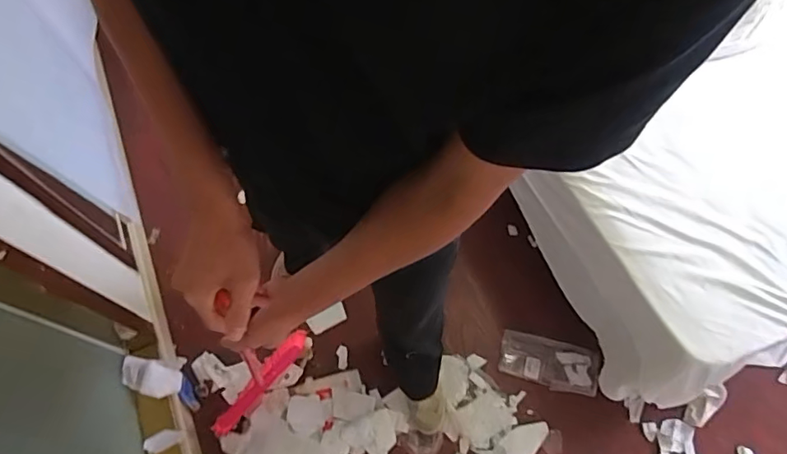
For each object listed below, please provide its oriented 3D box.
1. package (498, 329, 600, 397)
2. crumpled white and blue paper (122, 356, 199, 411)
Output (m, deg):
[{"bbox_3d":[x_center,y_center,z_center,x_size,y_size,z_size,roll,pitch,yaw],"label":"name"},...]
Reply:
[{"bbox_3d":[0.445,0.385,1.510,0.269,0.028,0.133,15,67,6],"label":"package"},{"bbox_3d":[-0.596,0.409,1.376,0.070,0.221,0.081,-1,57,45],"label":"crumpled white and blue paper"}]

